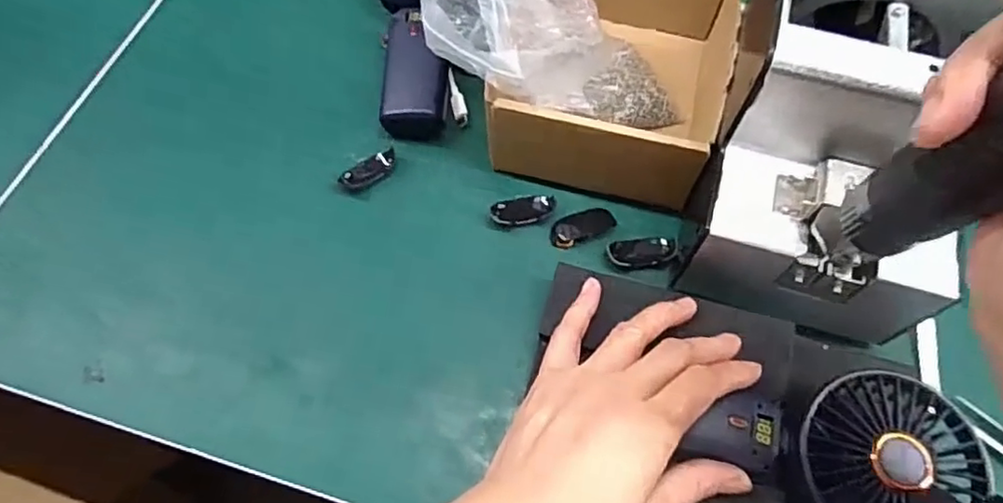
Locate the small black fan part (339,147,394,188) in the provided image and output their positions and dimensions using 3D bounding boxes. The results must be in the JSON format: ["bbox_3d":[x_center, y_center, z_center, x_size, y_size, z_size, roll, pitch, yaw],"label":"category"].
[{"bbox_3d":[-0.088,-0.054,0.423,0.040,0.006,0.017,-31,68,-16],"label":"small black fan part"}]

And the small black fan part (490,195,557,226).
[{"bbox_3d":[0.014,-0.028,0.408,0.042,0.004,0.019,-7,64,-5],"label":"small black fan part"}]

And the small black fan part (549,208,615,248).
[{"bbox_3d":[0.052,-0.016,0.403,0.043,0.004,0.019,-17,65,-10],"label":"small black fan part"}]

